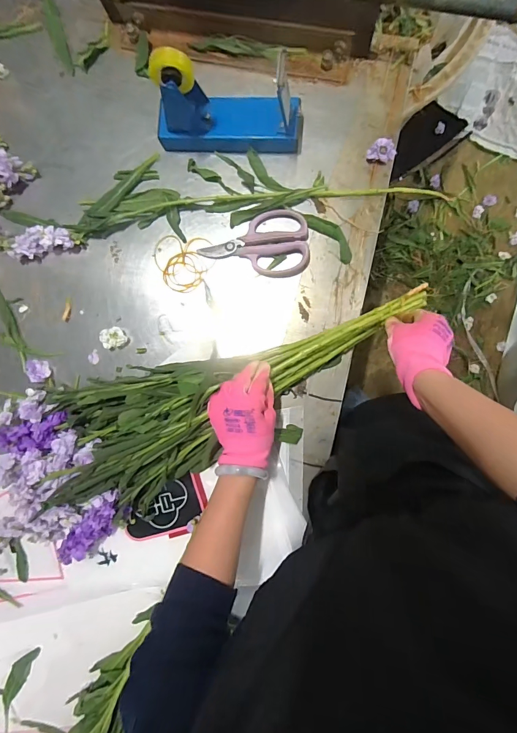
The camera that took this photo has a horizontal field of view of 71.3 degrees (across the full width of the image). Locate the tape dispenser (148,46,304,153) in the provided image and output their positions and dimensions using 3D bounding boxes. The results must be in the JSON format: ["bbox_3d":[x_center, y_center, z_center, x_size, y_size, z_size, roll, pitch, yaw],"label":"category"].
[{"bbox_3d":[-0.041,-0.346,0.472,0.205,0.118,0.063,4,90,3],"label":"tape dispenser"}]

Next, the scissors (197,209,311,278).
[{"bbox_3d":[-0.005,-0.179,0.520,0.154,0.013,0.091,4,90,3],"label":"scissors"}]

